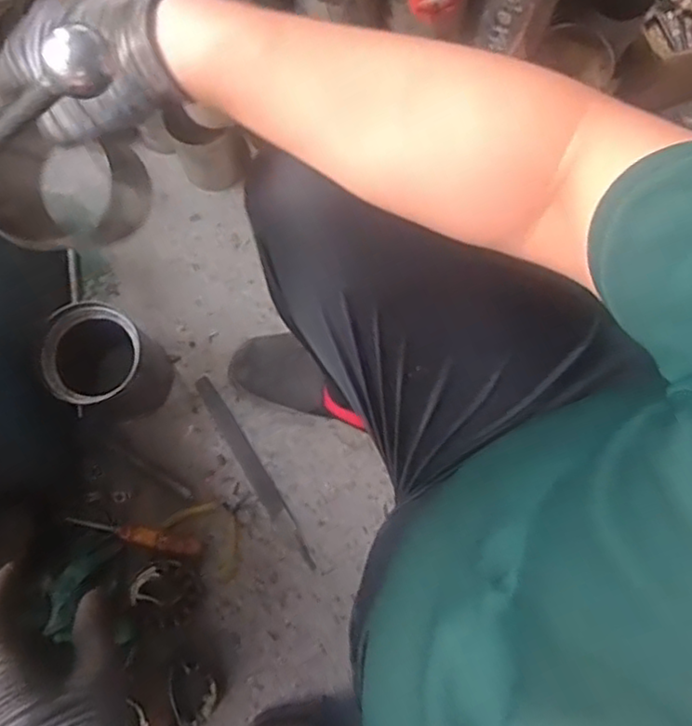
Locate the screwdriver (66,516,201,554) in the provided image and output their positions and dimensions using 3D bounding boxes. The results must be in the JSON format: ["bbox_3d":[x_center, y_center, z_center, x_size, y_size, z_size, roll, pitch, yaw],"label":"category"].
[{"bbox_3d":[-0.271,0.221,0.851,0.165,0.023,0.021,16,79,-12],"label":"screwdriver"}]

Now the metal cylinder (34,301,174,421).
[{"bbox_3d":[-0.298,0.003,0.836,0.110,0.149,0.118,0,79,-1],"label":"metal cylinder"}]

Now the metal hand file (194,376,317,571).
[{"bbox_3d":[-0.124,0.146,0.894,0.025,0.012,0.289,-30,81,-6],"label":"metal hand file"}]

